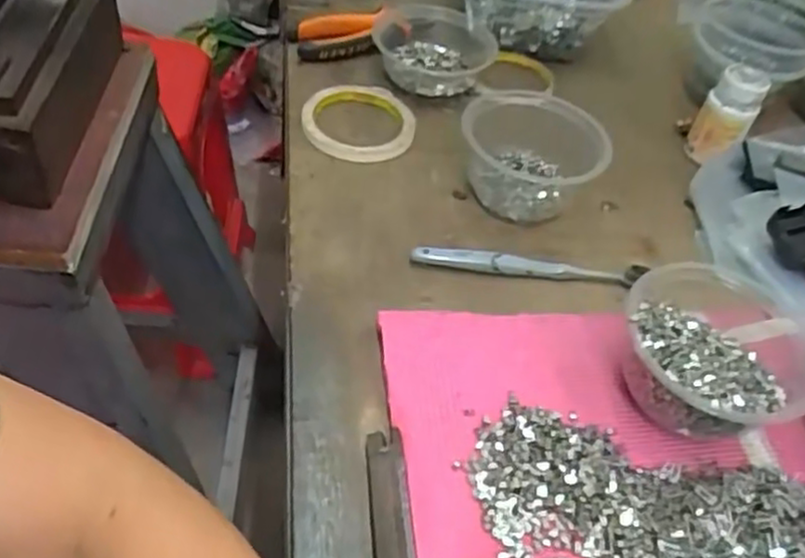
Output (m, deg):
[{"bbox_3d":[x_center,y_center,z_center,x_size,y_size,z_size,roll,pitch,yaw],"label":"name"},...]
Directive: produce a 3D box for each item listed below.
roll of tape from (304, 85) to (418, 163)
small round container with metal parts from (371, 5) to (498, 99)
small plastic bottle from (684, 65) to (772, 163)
[{"bbox_3d":[-0.038,-0.139,0.634,0.096,0.022,0.097,3,47,-4],"label":"roll of tape"},{"bbox_3d":[0.028,-0.224,0.709,0.119,0.047,0.122,3,47,-4],"label":"small round container with metal parts"},{"bbox_3d":[0.290,-0.147,0.646,0.044,0.076,0.037,35,52,20],"label":"small plastic bottle"}]

